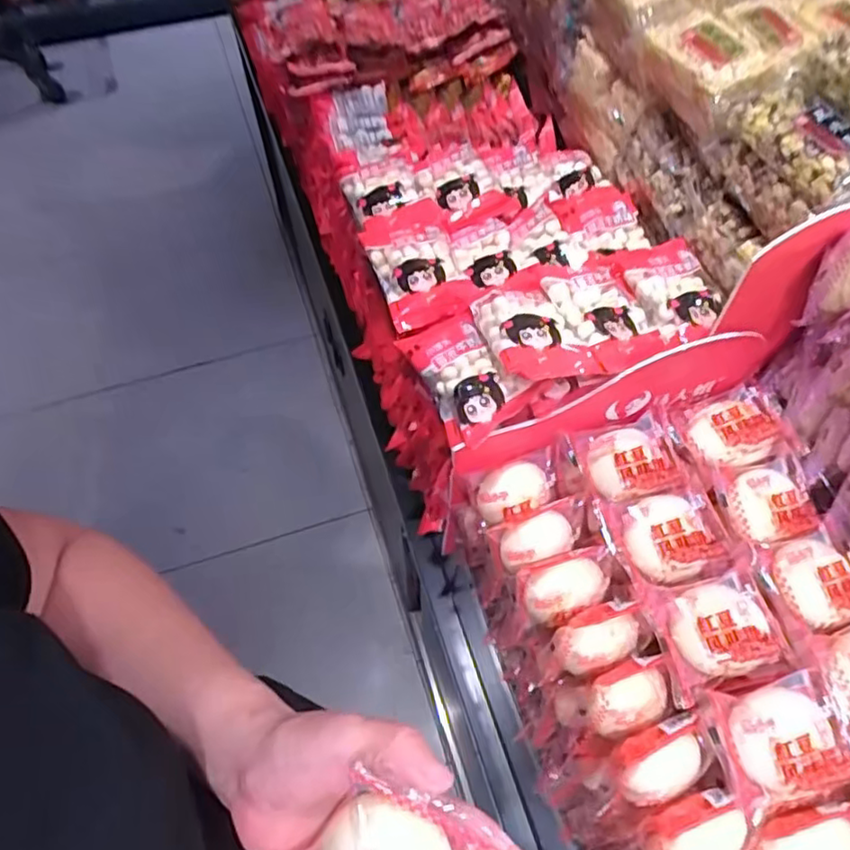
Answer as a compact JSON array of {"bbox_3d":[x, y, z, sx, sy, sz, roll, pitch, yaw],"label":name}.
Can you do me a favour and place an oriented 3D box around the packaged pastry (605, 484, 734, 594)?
[{"bbox_3d":[0.175,0.079,0.448,0.075,0.026,0.070,-11,59,-5],"label":"packaged pastry"}]

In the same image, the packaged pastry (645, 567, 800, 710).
[{"bbox_3d":[0.191,0.133,0.412,0.074,0.034,0.068,-11,59,-6],"label":"packaged pastry"}]

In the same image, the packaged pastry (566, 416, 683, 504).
[{"bbox_3d":[0.155,0.025,0.480,0.071,0.029,0.060,-12,59,-6],"label":"packaged pastry"}]

